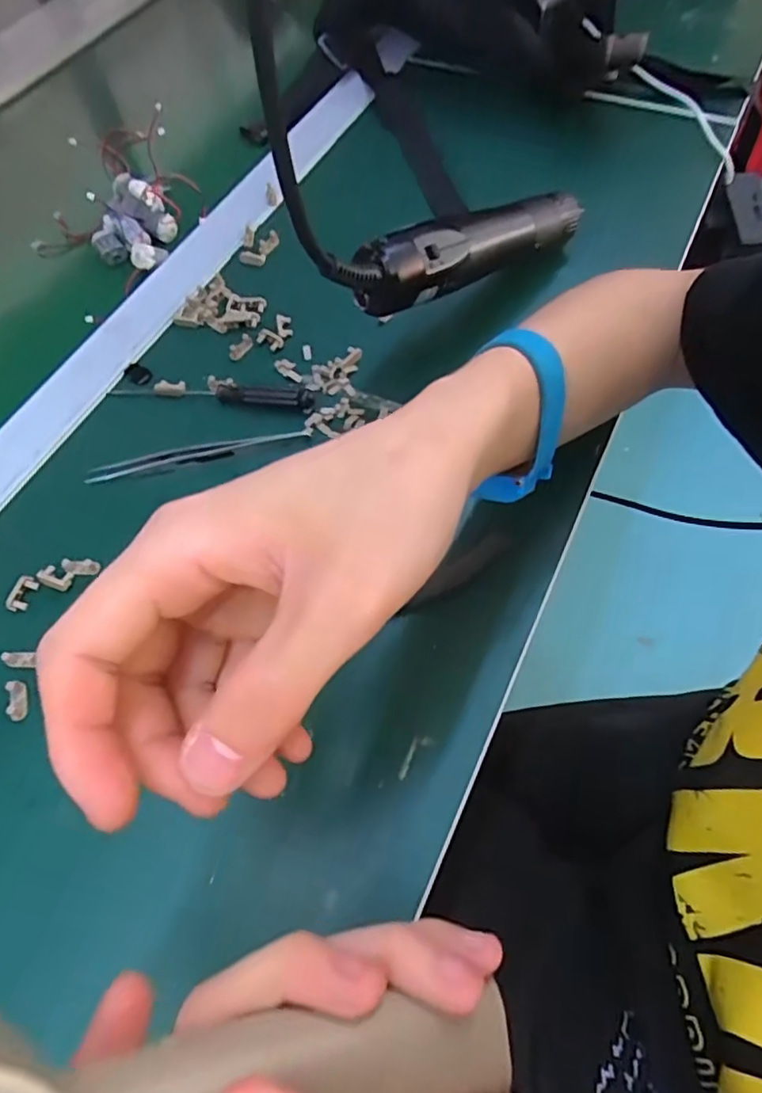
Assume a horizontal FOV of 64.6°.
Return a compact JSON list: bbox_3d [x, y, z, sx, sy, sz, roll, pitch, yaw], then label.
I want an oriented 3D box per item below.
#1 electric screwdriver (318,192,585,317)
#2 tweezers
[{"bbox_3d":[0.050,-0.175,0.352,0.030,0.036,0.240,38,52,21],"label":"electric screwdriver"},{"bbox_3d":[-0.106,-0.055,0.355,0.128,0.007,0.012,-11,62,-4],"label":"tweezers"}]

